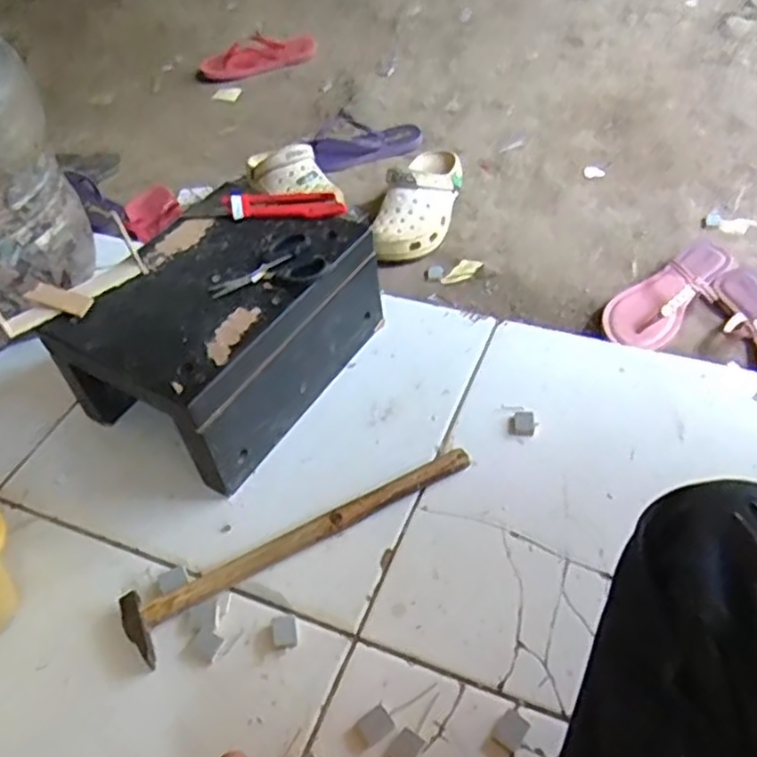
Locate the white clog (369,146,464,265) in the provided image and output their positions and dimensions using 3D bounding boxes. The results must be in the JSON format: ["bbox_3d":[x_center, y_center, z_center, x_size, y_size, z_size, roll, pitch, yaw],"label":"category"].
[{"bbox_3d":[0.066,-0.269,1.081,0.097,0.093,0.234,14,52,19],"label":"white clog"}]

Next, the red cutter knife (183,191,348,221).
[{"bbox_3d":[-0.120,-0.186,0.764,0.167,0.018,0.036,3,49,10],"label":"red cutter knife"}]

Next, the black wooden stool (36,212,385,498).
[{"bbox_3d":[-0.156,-0.056,0.747,0.205,0.136,0.276,24,57,23],"label":"black wooden stool"}]

